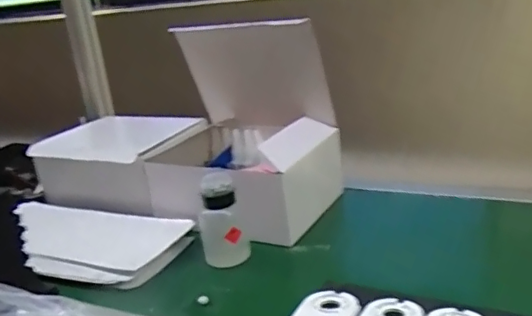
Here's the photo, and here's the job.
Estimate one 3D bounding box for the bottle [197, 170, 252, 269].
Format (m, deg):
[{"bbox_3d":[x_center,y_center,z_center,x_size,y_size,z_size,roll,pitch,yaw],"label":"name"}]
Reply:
[{"bbox_3d":[-0.058,0.087,0.752,0.063,0.123,0.051,-9,19,-6],"label":"bottle"}]

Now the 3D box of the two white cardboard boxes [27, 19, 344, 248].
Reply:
[{"bbox_3d":[-0.152,-0.051,0.949,0.528,0.278,0.304,6,23,34],"label":"two white cardboard boxes"}]

